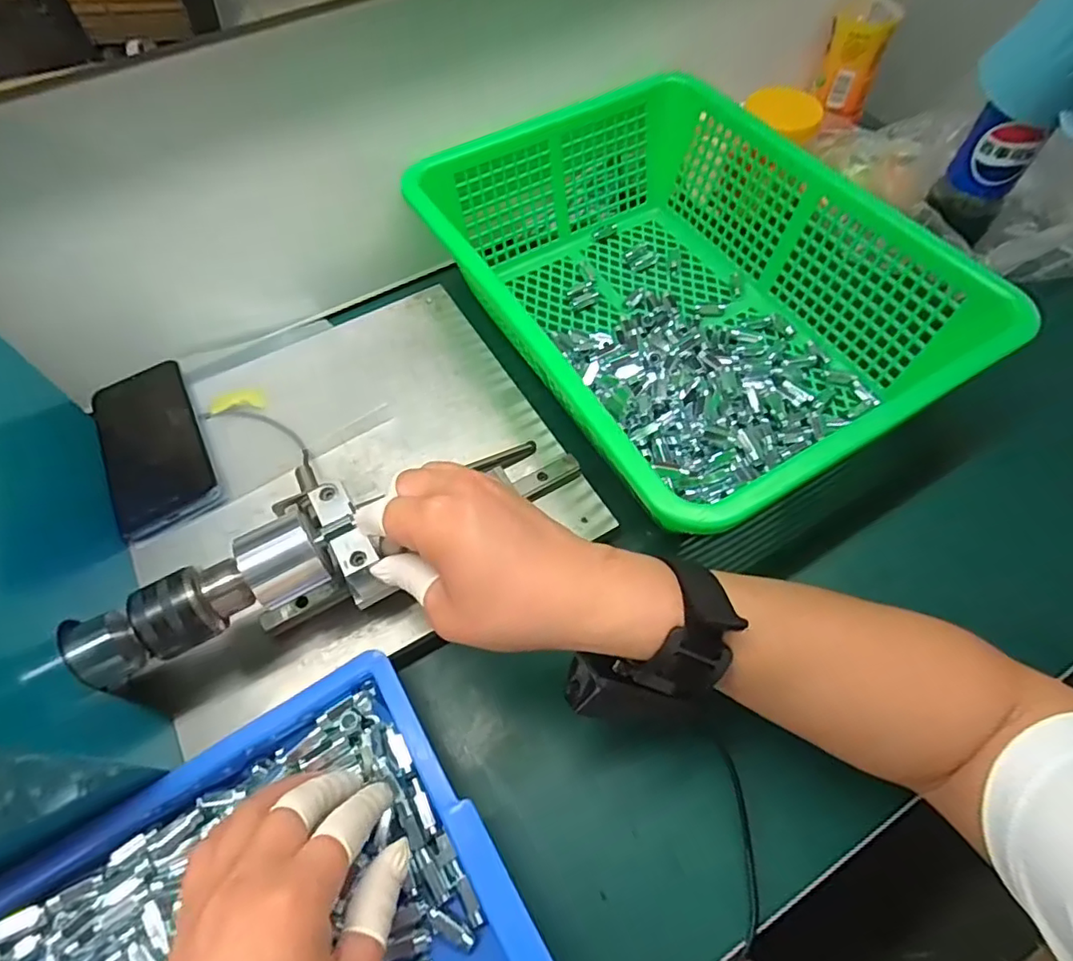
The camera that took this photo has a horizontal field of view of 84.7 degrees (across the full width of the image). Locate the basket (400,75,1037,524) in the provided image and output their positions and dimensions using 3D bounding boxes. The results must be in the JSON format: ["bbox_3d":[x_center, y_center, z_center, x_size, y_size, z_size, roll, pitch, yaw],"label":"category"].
[{"bbox_3d":[0.110,-0.150,0.480,0.295,0.127,0.386,-27,63,-14],"label":"basket"}]

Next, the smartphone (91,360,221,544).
[{"bbox_3d":[-0.291,-0.028,0.447,0.069,0.015,0.154,-27,63,-13],"label":"smartphone"}]

